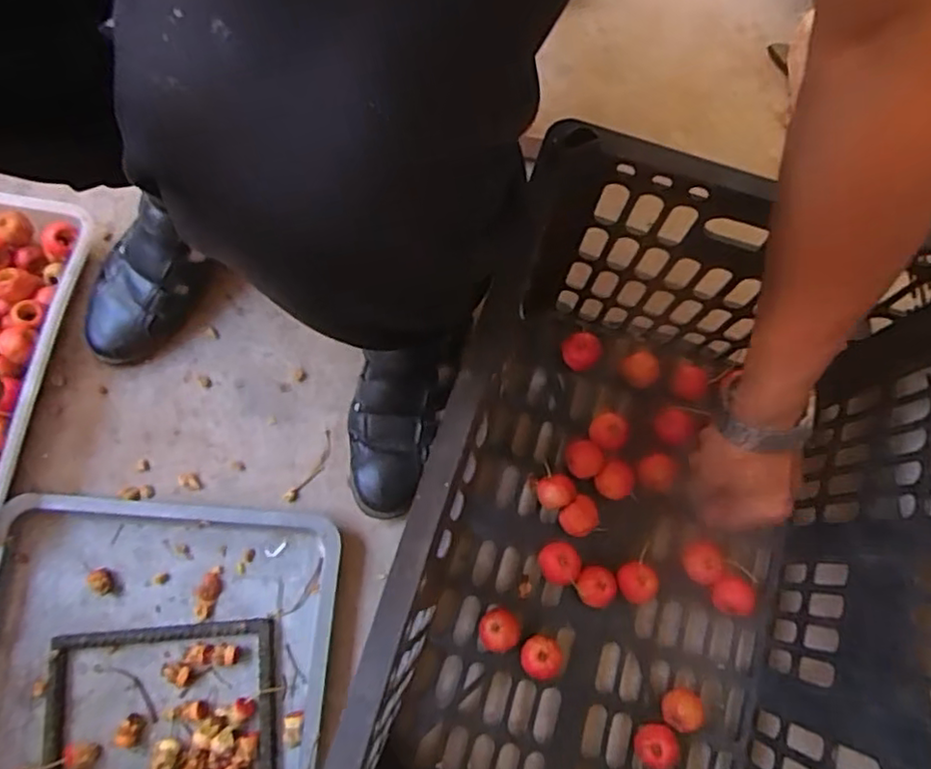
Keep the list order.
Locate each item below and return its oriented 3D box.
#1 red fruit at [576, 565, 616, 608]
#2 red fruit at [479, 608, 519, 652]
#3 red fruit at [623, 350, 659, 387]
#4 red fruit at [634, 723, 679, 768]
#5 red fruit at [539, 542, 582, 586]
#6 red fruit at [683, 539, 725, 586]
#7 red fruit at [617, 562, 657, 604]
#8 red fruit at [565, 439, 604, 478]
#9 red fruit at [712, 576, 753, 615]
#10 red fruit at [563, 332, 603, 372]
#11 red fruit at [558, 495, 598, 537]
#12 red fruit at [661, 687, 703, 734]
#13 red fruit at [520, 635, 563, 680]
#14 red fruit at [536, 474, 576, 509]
[{"bbox_3d":[0.111,0.176,0.566,0.033,0.035,0.033,0,76,-1],"label":"red fruit"},{"bbox_3d":[0.028,0.208,0.551,0.032,0.033,0.032,0,76,-1],"label":"red fruit"},{"bbox_3d":[0.164,-0.014,0.605,0.025,0.028,0.033,-42,77,-12],"label":"red fruit"},{"bbox_3d":[0.154,0.294,0.530,0.031,0.032,0.032,0,76,-1],"label":"red fruit"},{"bbox_3d":[0.081,0.157,0.569,0.033,0.034,0.035,0,76,-1],"label":"red fruit"},{"bbox_3d":[0.208,0.156,0.568,0.030,0.026,0.036,-14,72,-4],"label":"red fruit"},{"bbox_3d":[0.147,0.173,0.563,0.032,0.033,0.031,0,76,-1],"label":"red fruit"},{"bbox_3d":[0.106,0.070,0.591,0.032,0.033,0.033,0,76,-1],"label":"red fruit"},{"bbox_3d":[0.227,0.182,0.558,0.032,0.028,0.031,0,72,0],"label":"red fruit"},{"bbox_3d":[0.108,-0.029,0.613,0.035,0.027,0.035,0,76,-1],"label":"red fruit"},{"bbox_3d":[0.101,0.120,0.582,0.031,0.030,0.032,0,72,0],"label":"red fruit"},{"bbox_3d":[0.176,0.267,0.534,0.029,0.029,0.032,32,75,10],"label":"red fruit"},{"bbox_3d":[0.063,0.229,0.547,0.032,0.038,0.035,0,76,-1],"label":"red fruit"},{"bbox_3d":[0.081,0.098,0.588,0.032,0.030,0.029,-5,72,-2],"label":"red fruit"}]

